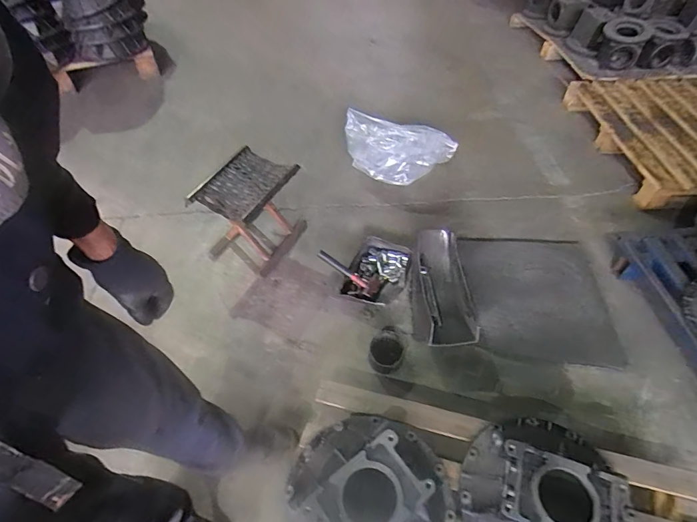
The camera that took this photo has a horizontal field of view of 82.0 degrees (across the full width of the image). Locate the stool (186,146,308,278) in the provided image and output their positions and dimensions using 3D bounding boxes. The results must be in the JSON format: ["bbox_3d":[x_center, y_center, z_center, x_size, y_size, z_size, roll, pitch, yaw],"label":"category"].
[{"bbox_3d":[-0.367,-0.185,1.549,0.284,0.327,0.318,22,53,18],"label":"stool"}]

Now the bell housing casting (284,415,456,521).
[{"bbox_3d":[0.053,0.545,0.903,0.364,0.141,0.385,0,51,0],"label":"bell housing casting"}]

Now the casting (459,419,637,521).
[{"bbox_3d":[0.444,0.521,0.869,0.370,0.113,0.372,0,51,0],"label":"casting"}]

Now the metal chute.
[{"bbox_3d":[0.325,0.094,1.433,0.189,0.109,0.490,1,50,2],"label":"metal chute"}]

